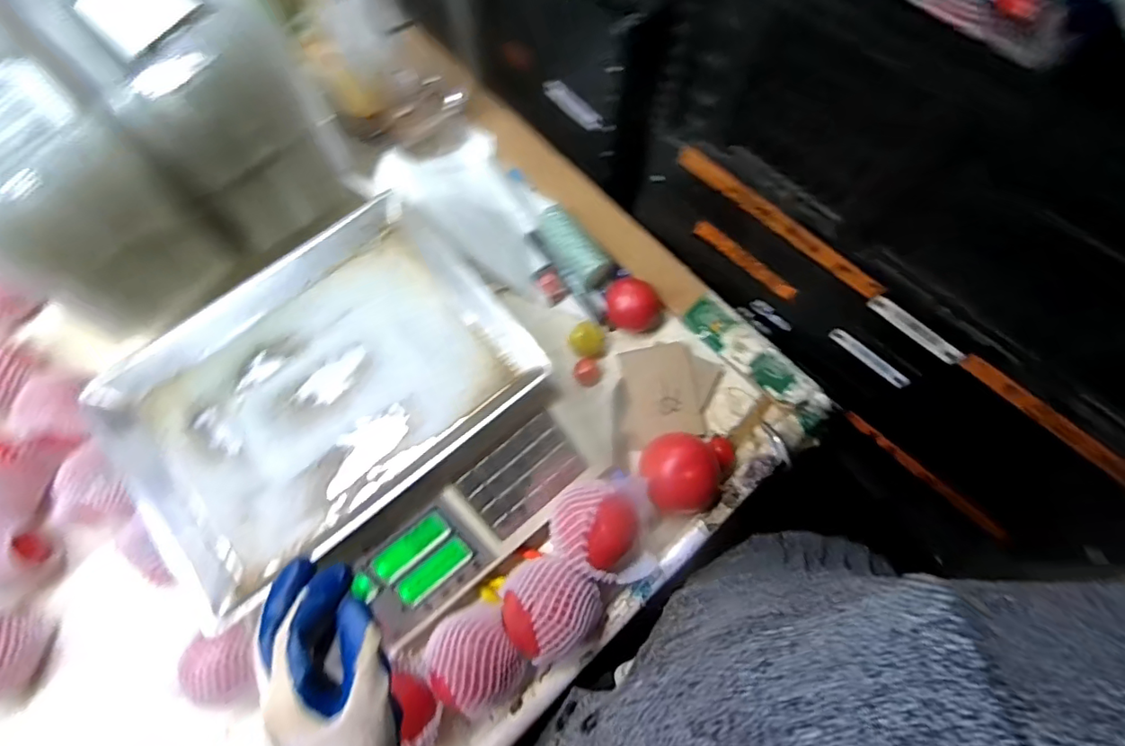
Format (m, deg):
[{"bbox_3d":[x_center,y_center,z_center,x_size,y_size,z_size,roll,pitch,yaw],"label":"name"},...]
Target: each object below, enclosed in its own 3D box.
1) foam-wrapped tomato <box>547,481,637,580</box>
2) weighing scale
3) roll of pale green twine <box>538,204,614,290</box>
[{"bbox_3d":[0.031,0.144,0.516,0.083,0.068,0.077,0,72,-1],"label":"foam-wrapped tomato"},{"bbox_3d":[-0.199,0.049,0.518,0.353,0.117,0.369,-38,76,-13],"label":"weighing scale"},{"bbox_3d":[0.015,-0.151,0.646,0.043,0.035,0.105,-36,76,-12],"label":"roll of pale green twine"}]

